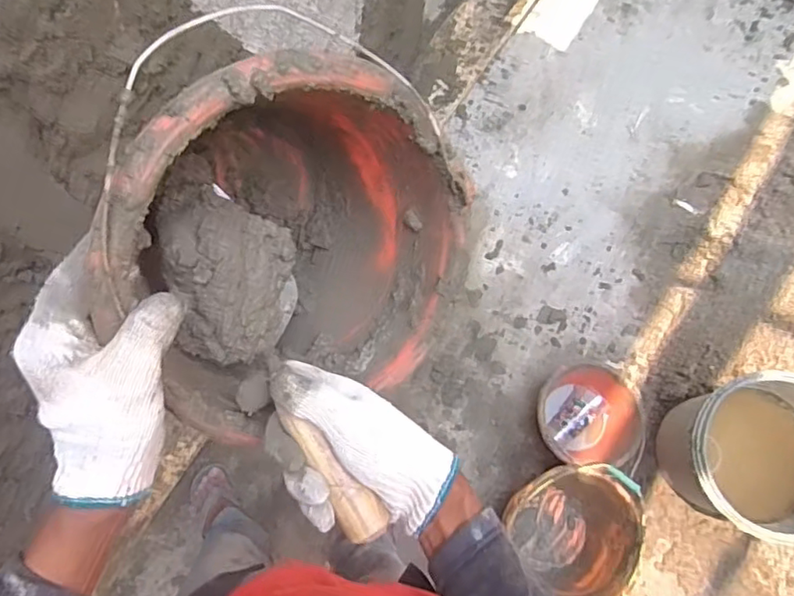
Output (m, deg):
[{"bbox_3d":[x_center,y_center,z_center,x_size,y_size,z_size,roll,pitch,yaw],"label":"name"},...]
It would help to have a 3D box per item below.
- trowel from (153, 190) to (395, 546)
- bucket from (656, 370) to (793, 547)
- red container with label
[{"bbox_3d":[-0.091,0.051,0.446,0.098,0.060,0.275,-27,84,-7],"label":"trowel"},{"bbox_3d":[0.741,0.337,1.281,0.292,0.404,0.302,0,77,-1],"label":"bucket"},{"bbox_3d":[0.444,0.276,1.402,0.226,0.166,0.226,8,77,1],"label":"red container with label"}]

